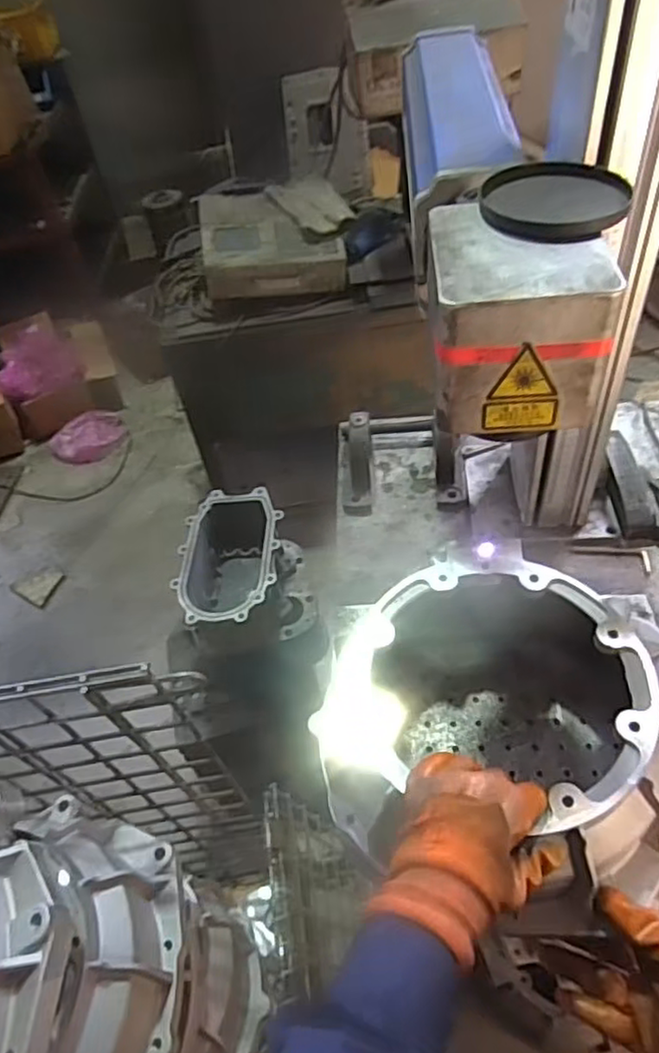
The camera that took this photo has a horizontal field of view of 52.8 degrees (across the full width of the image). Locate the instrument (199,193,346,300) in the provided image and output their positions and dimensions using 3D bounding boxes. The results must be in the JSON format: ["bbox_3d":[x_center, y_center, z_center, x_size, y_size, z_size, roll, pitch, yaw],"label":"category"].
[{"bbox_3d":[-0.131,-0.641,1.504,0.301,0.122,0.257,-11,50,0],"label":"instrument"}]

